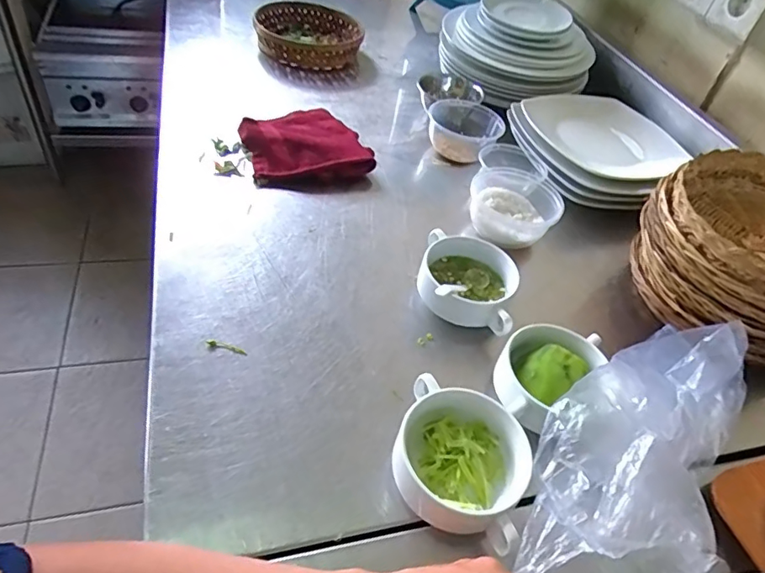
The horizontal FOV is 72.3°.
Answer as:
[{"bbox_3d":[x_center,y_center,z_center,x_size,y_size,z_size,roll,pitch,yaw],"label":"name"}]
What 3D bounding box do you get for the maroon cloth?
[{"bbox_3d":[-0.111,-0.208,0.746,0.165,0.049,0.185,-12,50,-22],"label":"maroon cloth"}]

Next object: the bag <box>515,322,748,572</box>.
[{"bbox_3d":[0.218,0.122,0.432,0.126,0.093,0.309,37,50,22],"label":"bag"}]

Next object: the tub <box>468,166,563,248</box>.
[{"bbox_3d":[0.170,-0.110,0.681,0.109,0.061,0.142,14,45,1],"label":"tub"}]

